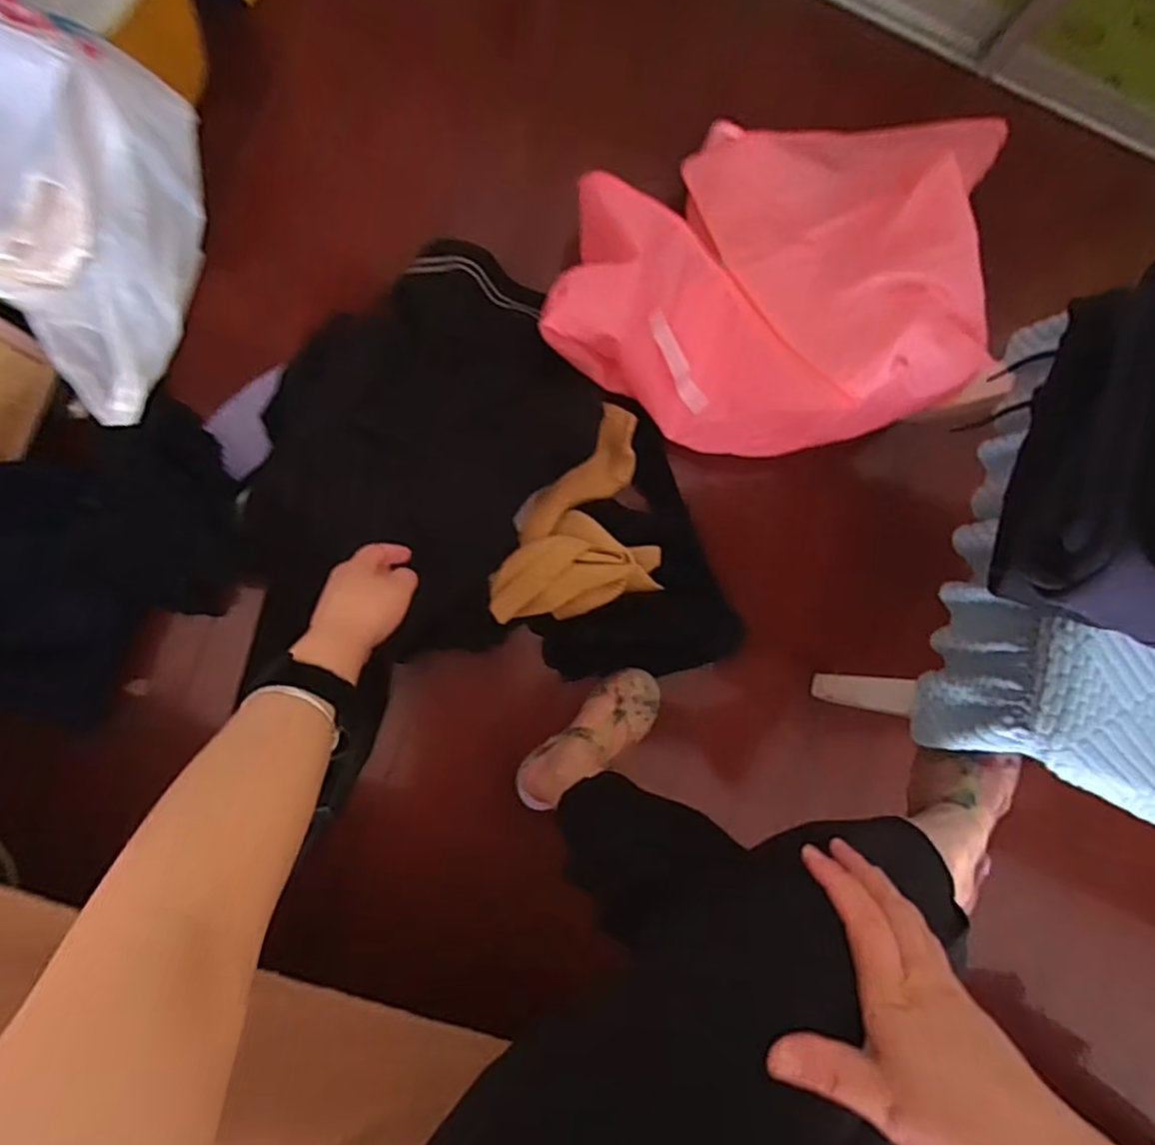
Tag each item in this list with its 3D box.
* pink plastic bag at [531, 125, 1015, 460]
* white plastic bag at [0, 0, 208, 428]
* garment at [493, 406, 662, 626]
[{"bbox_3d":[0.235,-0.404,0.853,0.534,0.163,0.468,3,86,-8],"label":"pink plastic bag"},{"bbox_3d":[-0.552,-0.385,0.581,0.369,0.224,0.306,28,83,-6],"label":"white plastic bag"},{"bbox_3d":[-0.015,-0.076,0.861,0.233,0.094,0.263,-11,88,-9],"label":"garment"}]

